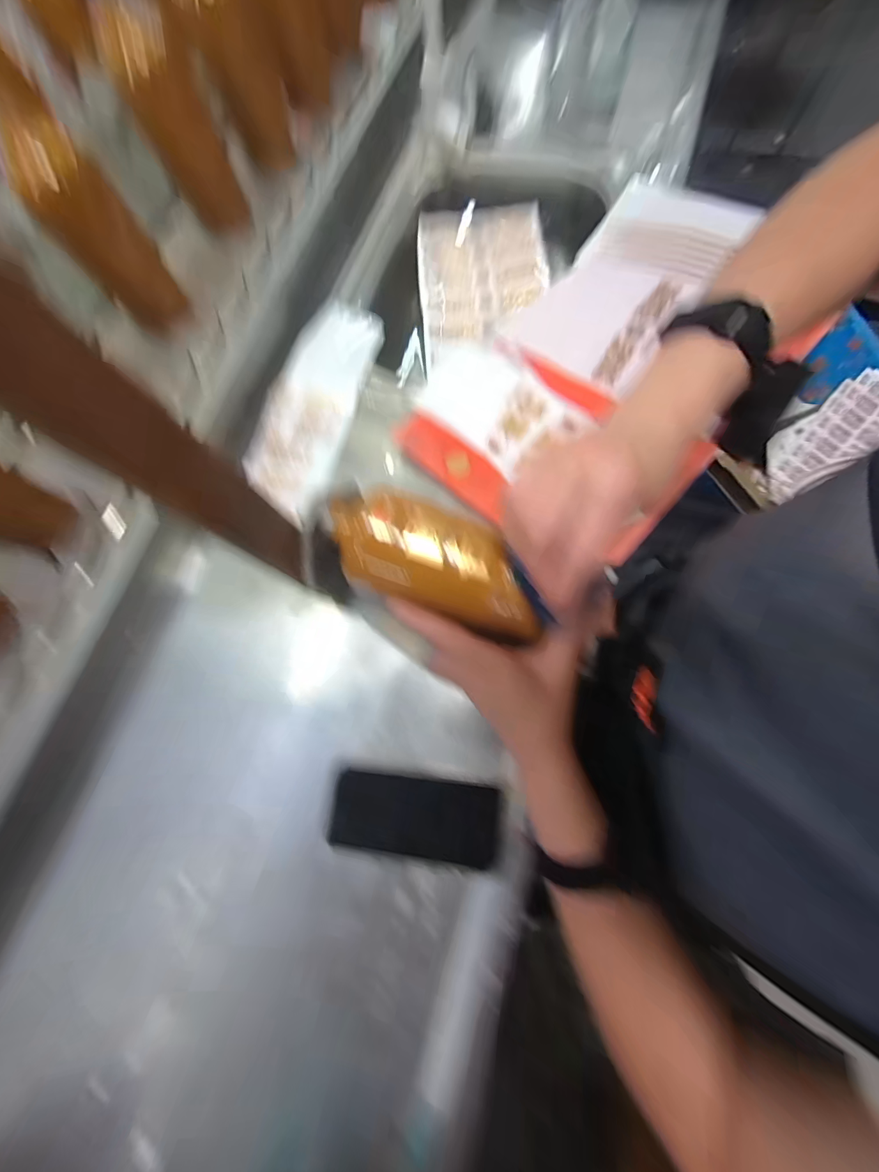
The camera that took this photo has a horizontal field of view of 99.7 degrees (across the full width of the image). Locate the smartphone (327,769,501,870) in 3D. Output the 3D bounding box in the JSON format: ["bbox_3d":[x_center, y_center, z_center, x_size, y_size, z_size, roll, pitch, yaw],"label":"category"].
[{"bbox_3d":[-0.022,0.196,0.317,0.147,0.012,0.068,5,74,9],"label":"smartphone"}]

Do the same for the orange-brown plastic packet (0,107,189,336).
[{"bbox_3d":[-0.367,-0.382,0.408,0.082,0.160,0.078,-38,74,-8],"label":"orange-brown plastic packet"}]

